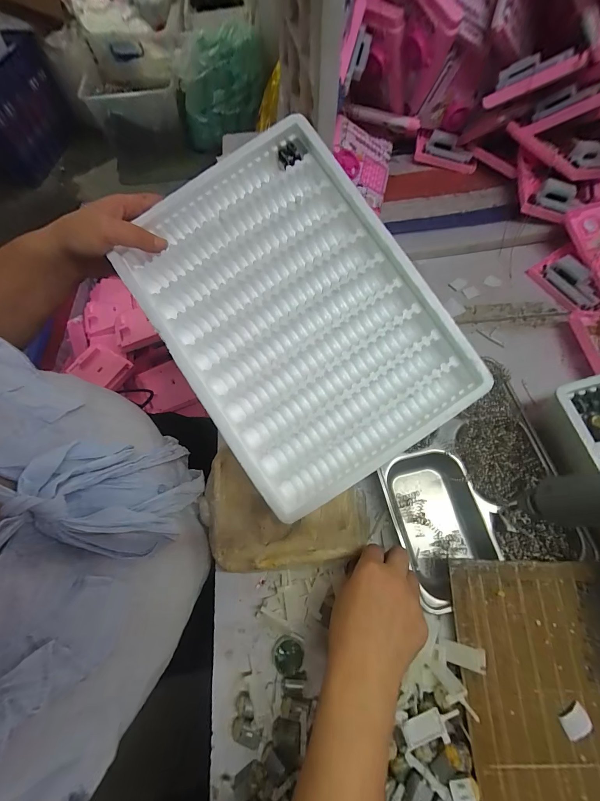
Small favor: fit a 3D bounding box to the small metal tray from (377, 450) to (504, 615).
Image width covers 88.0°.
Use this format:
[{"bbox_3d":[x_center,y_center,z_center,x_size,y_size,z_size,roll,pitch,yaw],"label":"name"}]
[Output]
[{"bbox_3d":[0.171,0.152,0.385,0.117,0.040,0.156,-17,68,-6],"label":"small metal tray"}]

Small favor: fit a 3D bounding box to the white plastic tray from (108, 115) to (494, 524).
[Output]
[{"bbox_3d":[-0.007,-0.089,0.330,0.247,0.041,0.344,-33,86,2],"label":"white plastic tray"}]

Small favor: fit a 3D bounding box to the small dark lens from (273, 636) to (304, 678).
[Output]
[{"bbox_3d":[-0.013,0.281,0.345,0.033,0.019,0.033,0,67,1],"label":"small dark lens"}]

